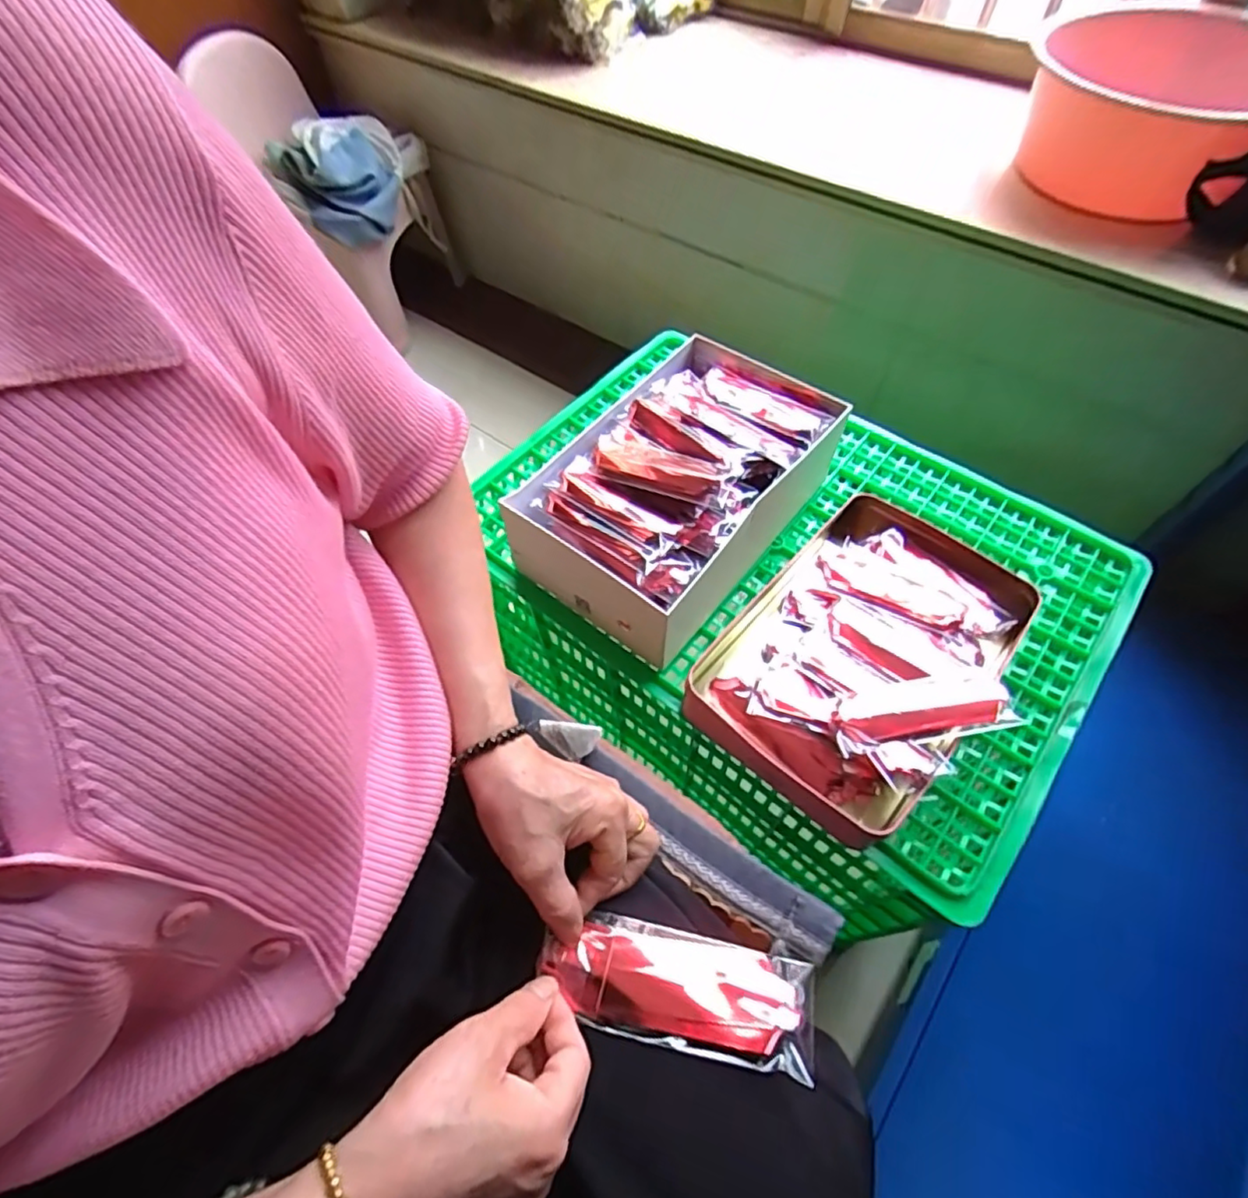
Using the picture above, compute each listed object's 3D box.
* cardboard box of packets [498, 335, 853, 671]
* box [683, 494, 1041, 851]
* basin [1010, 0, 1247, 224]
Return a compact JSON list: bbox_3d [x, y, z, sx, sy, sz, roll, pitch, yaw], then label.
[{"bbox_3d":[0.059,-0.118,0.646,0.213,0.112,0.326,34,65,21],"label":"cardboard box of packets"},{"bbox_3d":[0.220,0.048,0.567,0.226,0.067,0.317,37,67,22],"label":"box"},{"bbox_3d":[0.719,-0.664,0.832,0.340,0.153,0.368,29,64,18],"label":"basin"}]

